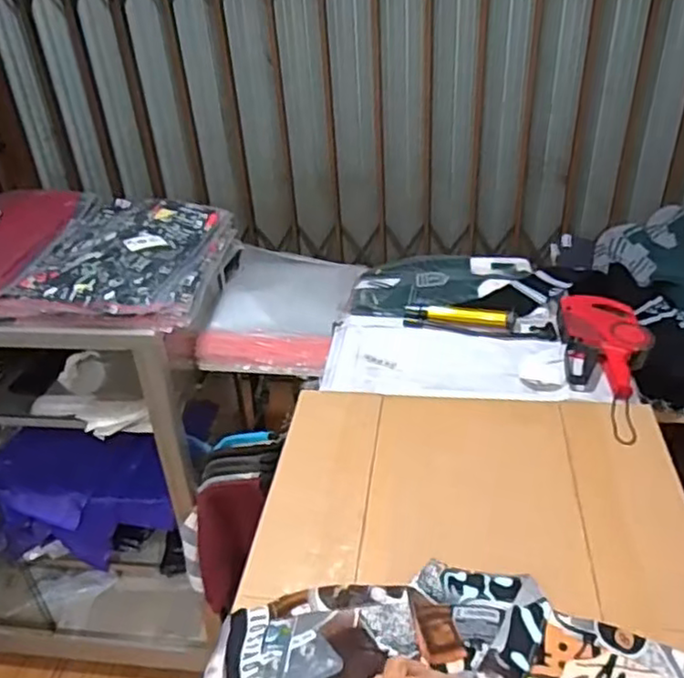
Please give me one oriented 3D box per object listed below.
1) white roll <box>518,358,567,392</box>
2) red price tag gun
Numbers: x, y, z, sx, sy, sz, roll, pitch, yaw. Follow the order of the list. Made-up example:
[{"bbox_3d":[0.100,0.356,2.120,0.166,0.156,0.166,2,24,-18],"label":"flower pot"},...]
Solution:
[{"bbox_3d":[0.305,0.055,0.993,0.064,0.015,0.064,8,35,17],"label":"white roll"},{"bbox_3d":[0.402,0.030,0.977,0.122,0.048,0.299,3,34,9],"label":"red price tag gun"}]

